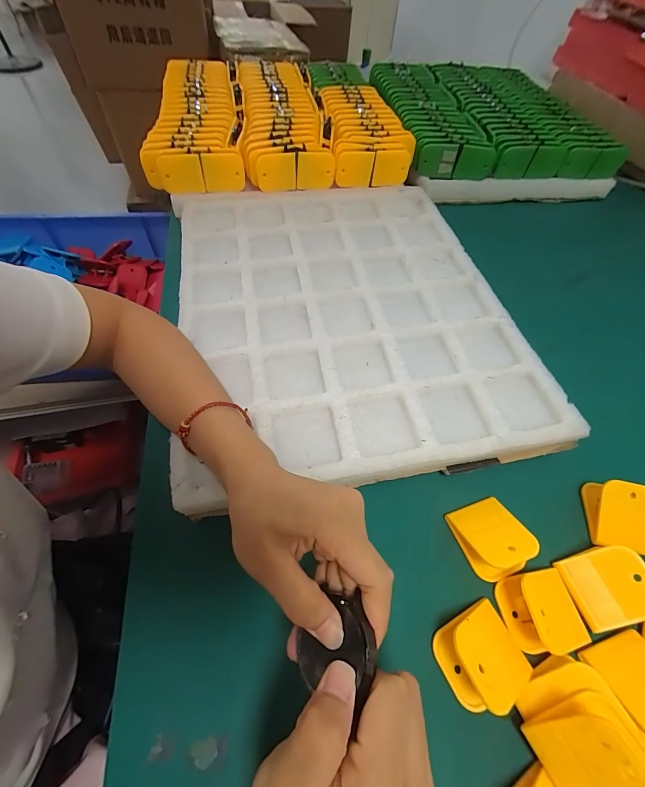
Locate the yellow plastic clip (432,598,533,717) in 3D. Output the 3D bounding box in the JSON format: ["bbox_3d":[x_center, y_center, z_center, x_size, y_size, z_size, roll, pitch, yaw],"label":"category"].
[{"bbox_3d":[0.108,0.174,0.222,0.052,0.027,0.048,-22,60,-17],"label":"yellow plastic clip"}]

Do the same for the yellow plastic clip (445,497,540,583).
[{"bbox_3d":[0.133,0.114,0.265,0.049,0.027,0.055,-15,58,-14],"label":"yellow plastic clip"}]

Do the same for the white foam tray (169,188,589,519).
[{"bbox_3d":[0.021,-0.110,0.383,0.350,0.026,0.422,-7,57,-9],"label":"white foam tray"}]

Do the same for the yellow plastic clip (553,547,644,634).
[{"bbox_3d":[0.213,0.140,0.247,0.052,0.021,0.046,-14,58,-13],"label":"yellow plastic clip"}]

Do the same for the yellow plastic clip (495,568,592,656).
[{"bbox_3d":[0.159,0.152,0.236,0.053,0.024,0.047,-5,56,-7],"label":"yellow plastic clip"}]

